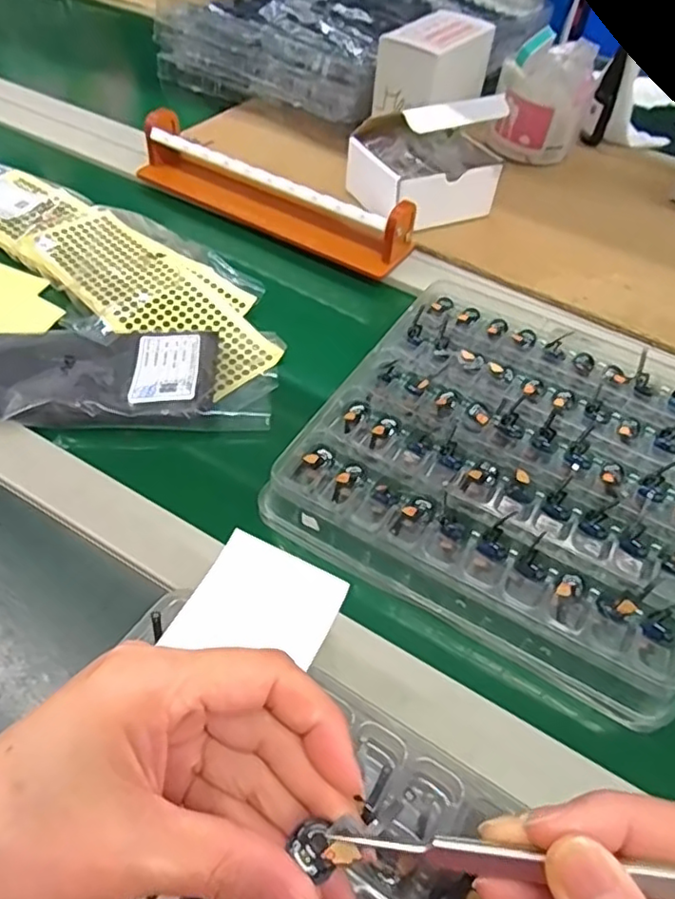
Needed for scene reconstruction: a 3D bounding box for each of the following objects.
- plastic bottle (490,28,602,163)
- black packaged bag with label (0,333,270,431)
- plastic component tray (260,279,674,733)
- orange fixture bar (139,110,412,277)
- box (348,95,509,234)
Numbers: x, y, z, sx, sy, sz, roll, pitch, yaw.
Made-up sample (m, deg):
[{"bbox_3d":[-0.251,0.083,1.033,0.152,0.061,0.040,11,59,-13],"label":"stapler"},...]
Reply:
[{"bbox_3d":[0.234,-0.395,0.695,0.097,0.117,0.088,20,52,12],"label":"plastic bottle"},{"bbox_3d":[-0.179,-0.056,0.452,0.235,0.015,0.088,1,51,-4],"label":"black packaged bag with label"},{"bbox_3d":[0.126,-0.001,0.421,0.253,0.031,0.263,26,53,16],"label":"plastic component tray"},{"bbox_3d":[-0.067,-0.249,0.601,0.294,0.060,0.057,28,54,18],"label":"orange fixture bar"},{"bbox_3d":[0.082,-0.282,0.593,0.119,0.104,0.101,-24,56,-22],"label":"box"}]

